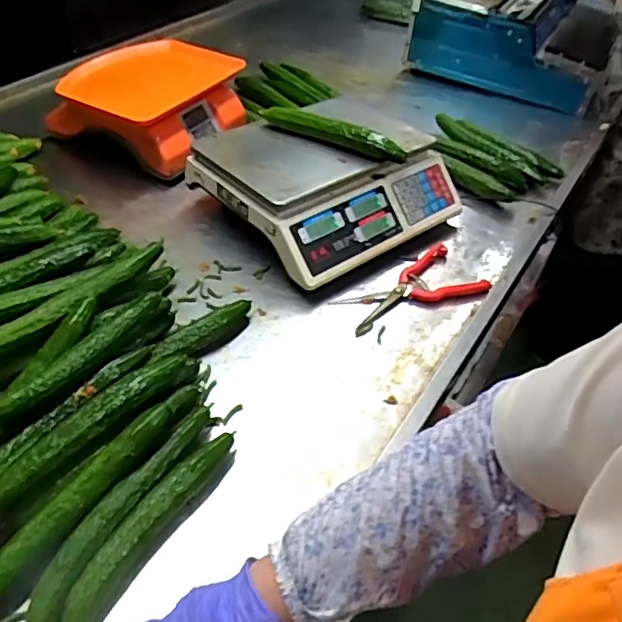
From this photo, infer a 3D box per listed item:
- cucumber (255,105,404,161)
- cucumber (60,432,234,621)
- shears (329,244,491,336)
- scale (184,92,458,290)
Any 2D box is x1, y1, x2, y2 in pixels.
[{"bbox_3d":[0.031,-0.271,0.846,0.235,0.034,0.032,24,47,20],"label":"cucumber"},{"bbox_3d":[-0.148,0.199,0.532,0.030,0.033,0.224,24,47,20],"label":"cucumber"},{"bbox_3d":[0.133,-0.035,0.800,0.204,0.019,0.110,-18,48,-21],"label":"shears"},{"bbox_3d":[0.026,-0.202,0.895,0.328,0.128,0.299,-29,53,-29],"label":"scale"}]

